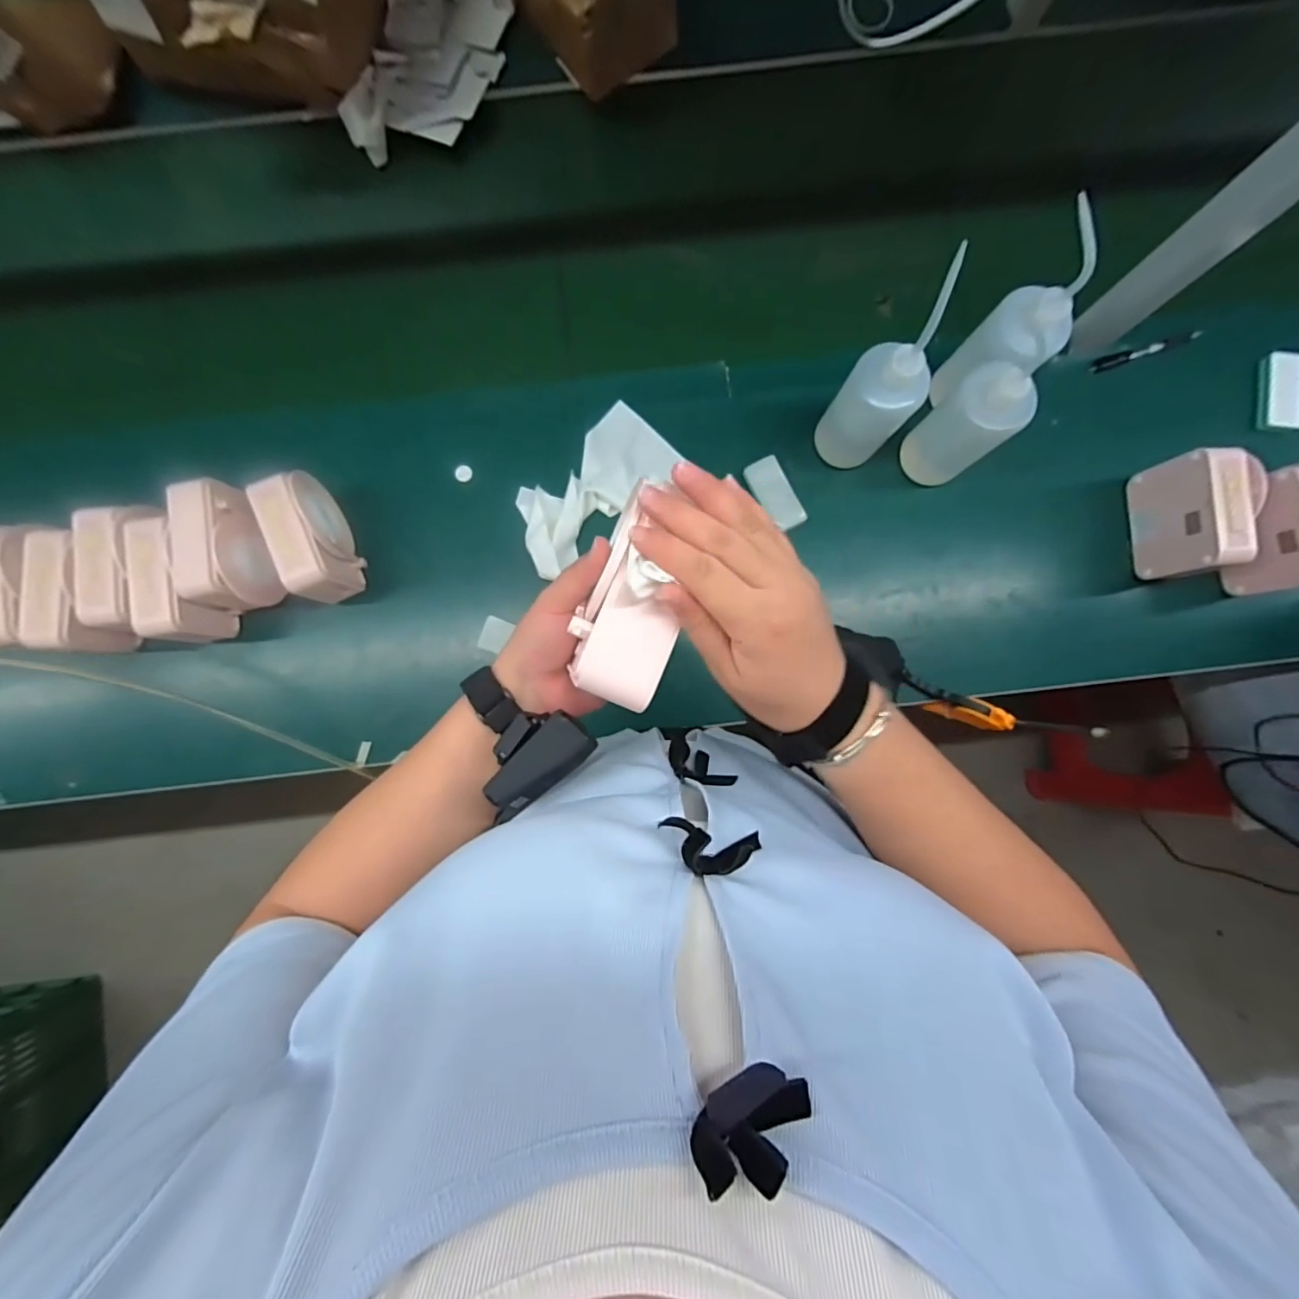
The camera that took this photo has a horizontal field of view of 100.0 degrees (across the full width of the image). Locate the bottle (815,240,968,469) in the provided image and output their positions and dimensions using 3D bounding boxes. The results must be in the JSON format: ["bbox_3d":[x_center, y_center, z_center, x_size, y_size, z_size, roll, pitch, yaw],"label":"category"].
[{"bbox_3d":[0.242,-0.266,0.565,0.076,0.232,0.079,43,87,3],"label":"bottle"}]

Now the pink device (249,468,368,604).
[{"bbox_3d":[-0.378,-0.125,0.619,0.057,0.107,0.130,-17,86,-1],"label":"pink device"}]

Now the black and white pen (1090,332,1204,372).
[{"bbox_3d":[0.612,-0.367,0.674,0.131,0.018,0.015,-16,86,-1],"label":"black and white pen"}]

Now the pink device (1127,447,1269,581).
[{"bbox_3d":[0.610,-0.149,0.624,0.063,0.112,0.130,-4,86,0],"label":"pink device"}]

